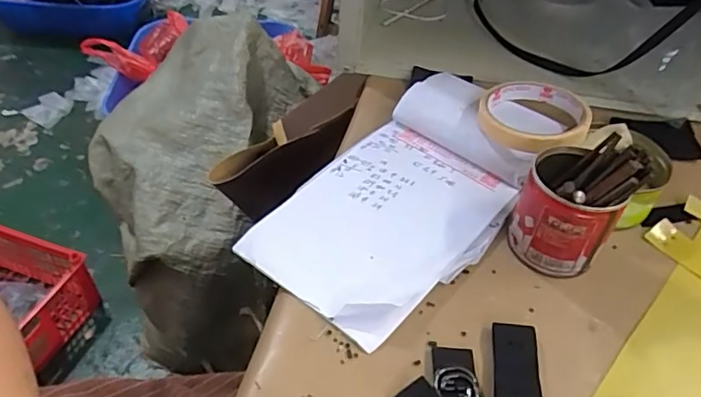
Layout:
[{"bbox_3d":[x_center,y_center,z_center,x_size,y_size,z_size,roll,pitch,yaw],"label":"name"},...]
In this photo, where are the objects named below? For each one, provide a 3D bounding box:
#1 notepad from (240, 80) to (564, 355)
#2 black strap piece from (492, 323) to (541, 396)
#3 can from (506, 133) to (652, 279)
[{"bbox_3d":[0.051,-0.014,0.415,0.133,0.027,0.261,30,50,23],"label":"notepad"},{"bbox_3d":[0.100,0.103,0.323,0.028,0.009,0.062,9,45,4],"label":"black strap piece"},{"bbox_3d":[0.152,0.003,0.370,0.062,0.081,0.065,3,44,-3],"label":"can"}]

